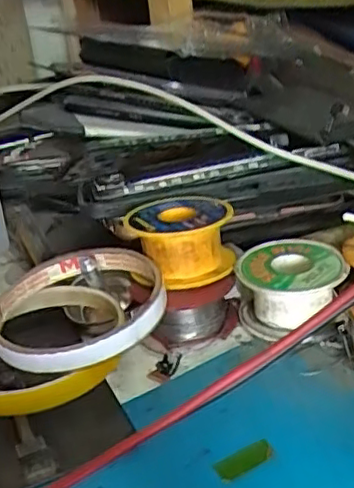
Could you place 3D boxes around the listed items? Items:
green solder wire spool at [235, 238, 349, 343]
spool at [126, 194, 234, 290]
[{"bbox_3d":[0.055,0.020,0.305,0.050,0.031,0.041,-11,27,-8],"label":"green solder wire spool"},{"bbox_3d":[0.001,-0.006,0.314,0.049,0.033,0.056,-11,27,-8],"label":"spool"}]

